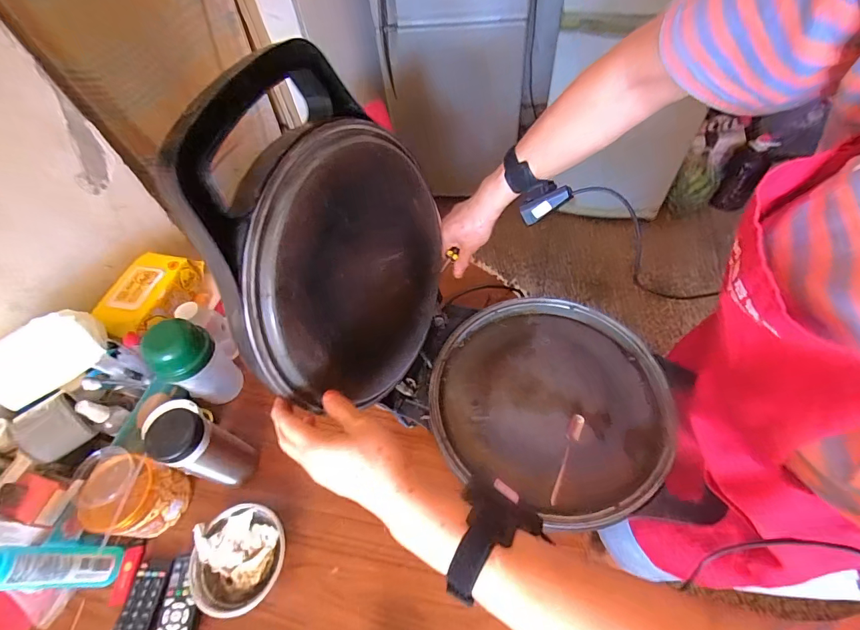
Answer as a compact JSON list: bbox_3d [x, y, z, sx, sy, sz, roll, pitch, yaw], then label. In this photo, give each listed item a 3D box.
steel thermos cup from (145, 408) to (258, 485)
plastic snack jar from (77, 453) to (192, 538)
[{"bbox_3d":[-0.309,0.191,0.555,0.065,0.165,0.070,-3,56,4],"label":"steel thermos cup"},{"bbox_3d":[-0.418,0.262,0.570,0.100,0.100,0.096,-3,56,4],"label":"plastic snack jar"}]

